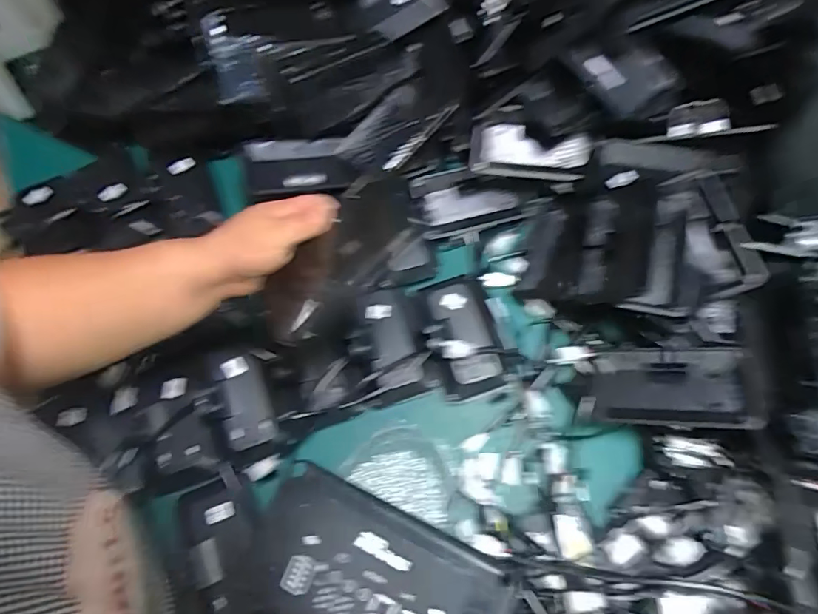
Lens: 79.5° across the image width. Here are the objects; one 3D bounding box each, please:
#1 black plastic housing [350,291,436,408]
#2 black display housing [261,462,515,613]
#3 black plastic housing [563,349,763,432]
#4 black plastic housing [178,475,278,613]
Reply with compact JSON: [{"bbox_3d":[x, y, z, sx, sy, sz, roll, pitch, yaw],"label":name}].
[{"bbox_3d":[-0.029,0.042,0.623,0.094,0.041,0.153,-12,67,-3],"label":"black plastic housing"},{"bbox_3d":[-0.021,0.162,0.287,0.147,0.021,0.081,24,70,12],"label":"black display housing"},{"bbox_3d":[0.283,0.092,0.556,0.186,0.022,0.086,-5,64,28],"label":"black plastic housing"},{"bbox_3d":[-0.200,0.271,0.536,0.083,0.026,0.156,-19,68,-6],"label":"black plastic housing"}]

